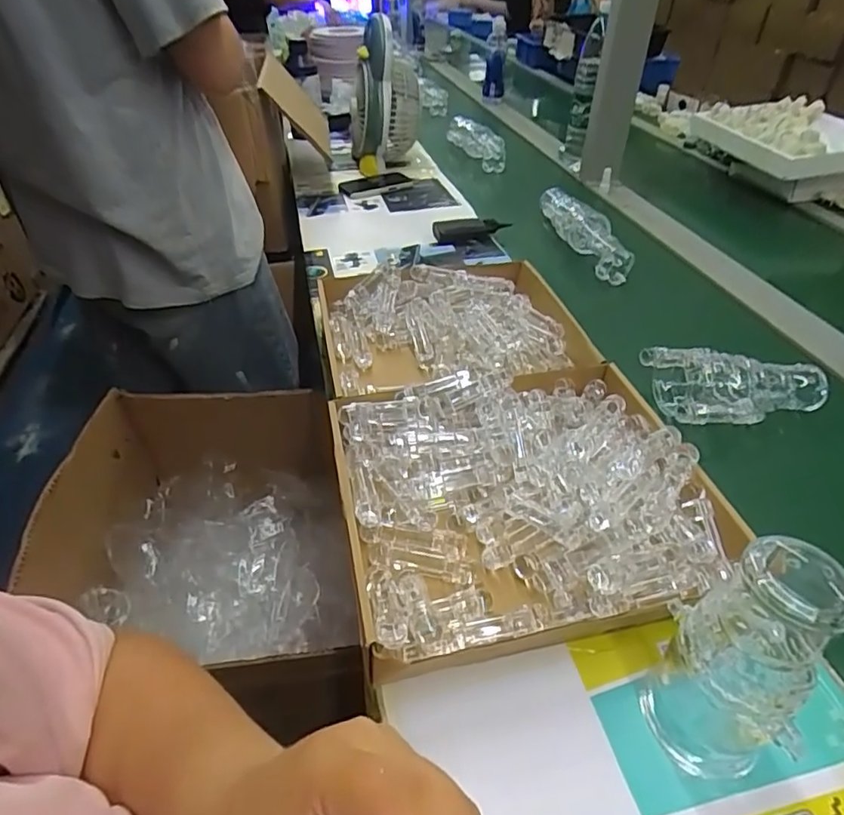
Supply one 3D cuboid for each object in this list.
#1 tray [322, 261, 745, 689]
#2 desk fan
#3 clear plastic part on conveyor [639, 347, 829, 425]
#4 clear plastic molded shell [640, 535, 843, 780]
[{"bbox_3d":[0.061,-0.009,0.614,0.318,0.066,0.543,-8,41,-10],"label":"tray"},{"bbox_3d":[-0.092,-0.719,1.289,0.138,0.273,0.307,-6,40,-7],"label":"desk fan"},{"bbox_3d":[0.364,-0.027,0.650,0.186,0.053,0.112,-2,40,-2],"label":"clear plastic part on conveyor"},{"bbox_3d":[0.189,0.157,0.339,0.067,0.171,0.062,6,40,7],"label":"clear plastic molded shell"}]

